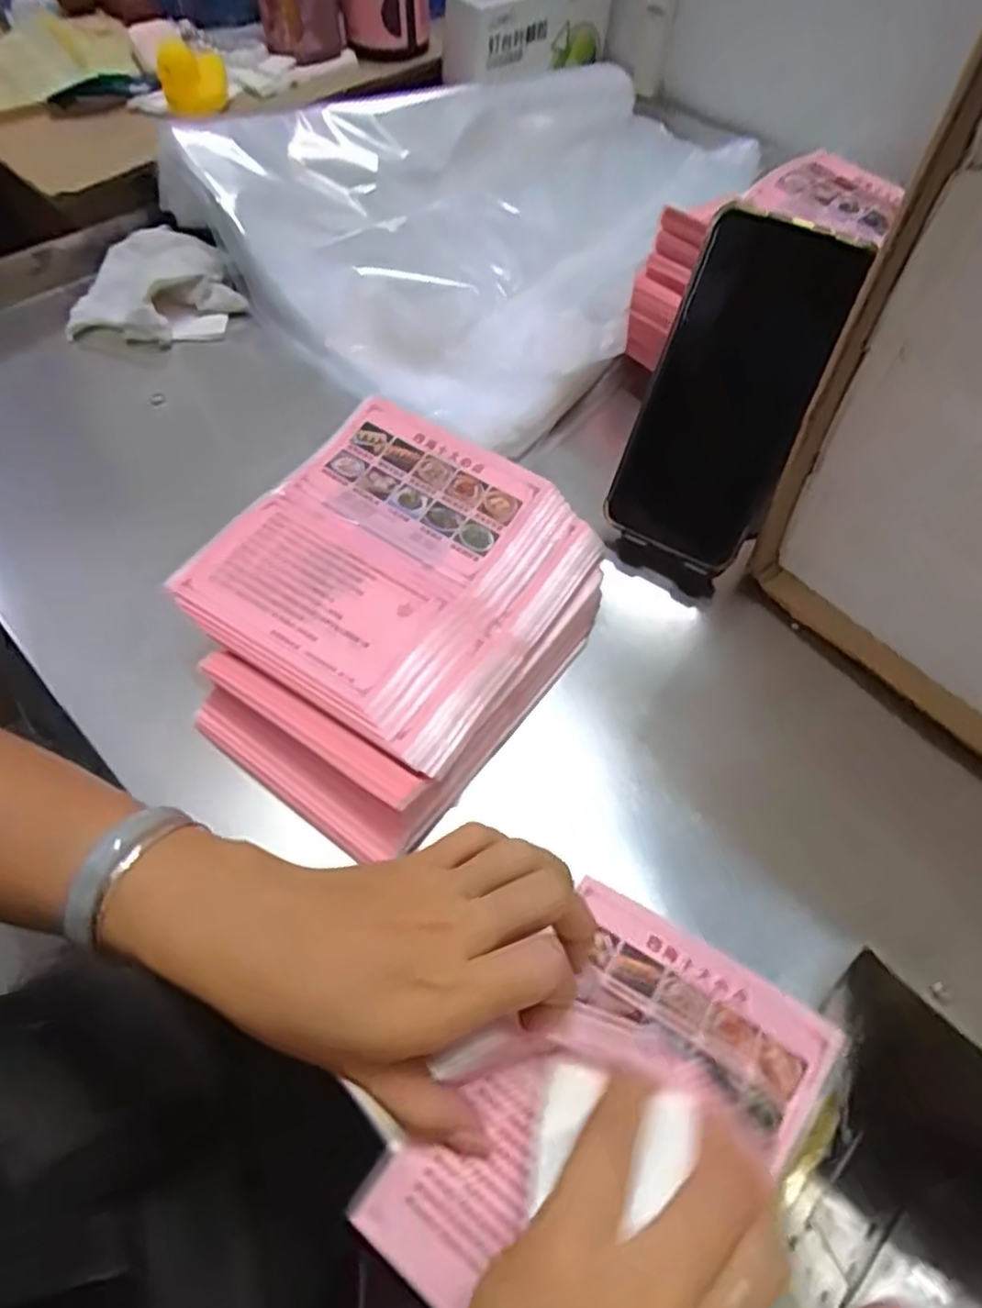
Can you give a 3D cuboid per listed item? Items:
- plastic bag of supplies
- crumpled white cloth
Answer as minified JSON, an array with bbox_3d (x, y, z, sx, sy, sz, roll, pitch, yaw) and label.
[{"bbox_3d":[-0.004,-0.359,0.555,0.338,0.085,0.394,28,61,13],"label":"plastic bag of supplies"},{"bbox_3d":[-0.243,-0.257,0.513,0.113,0.029,0.097,-27,64,-18],"label":"crumpled white cloth"}]

